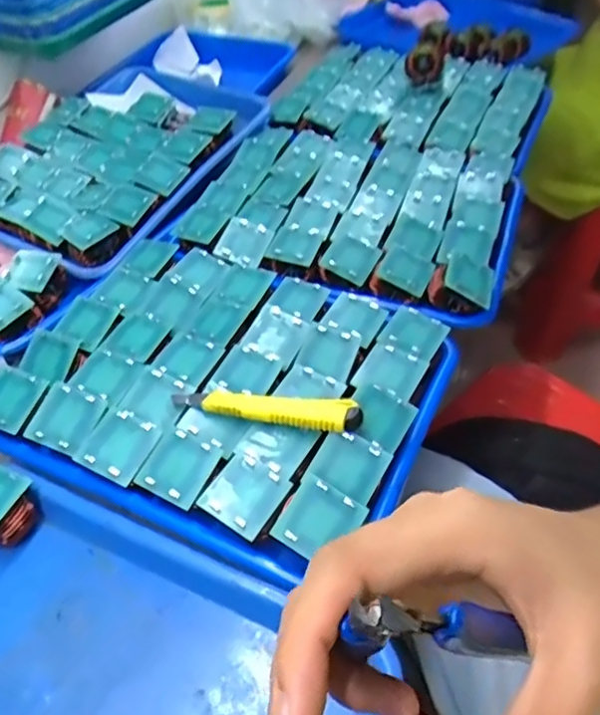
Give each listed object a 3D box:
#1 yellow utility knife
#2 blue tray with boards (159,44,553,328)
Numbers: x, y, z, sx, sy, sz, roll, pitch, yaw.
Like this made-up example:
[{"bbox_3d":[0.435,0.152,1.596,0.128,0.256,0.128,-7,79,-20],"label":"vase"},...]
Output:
[{"bbox_3d":[-0.025,0.033,0.414,0.136,0.022,0.026,10,49,14],"label":"yellow utility knife"},{"bbox_3d":[0.106,-0.257,0.713,0.330,0.064,0.543,15,51,16],"label":"blue tray with boards"}]

